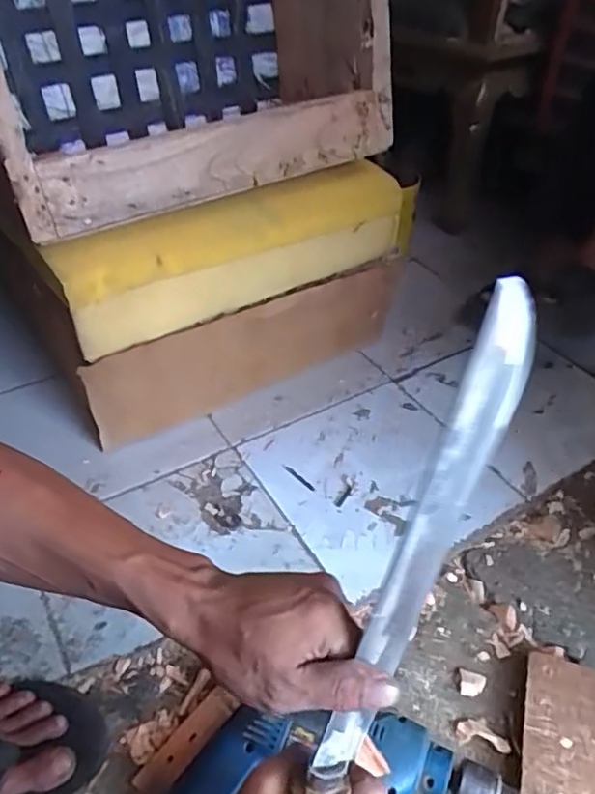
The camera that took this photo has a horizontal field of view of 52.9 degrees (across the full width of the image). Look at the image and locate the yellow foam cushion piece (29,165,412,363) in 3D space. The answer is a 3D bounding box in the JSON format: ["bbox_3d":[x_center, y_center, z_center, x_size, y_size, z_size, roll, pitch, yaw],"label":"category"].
[{"bbox_3d":[-0.061,-0.209,0.835,0.529,0.152,0.083,-24,48,-26],"label":"yellow foam cushion piece"}]

